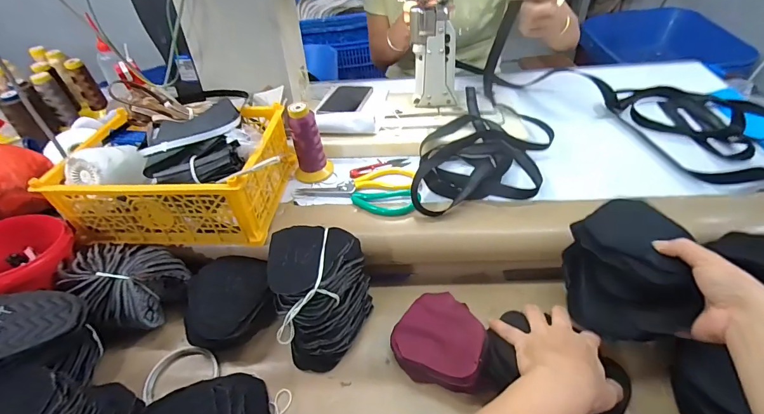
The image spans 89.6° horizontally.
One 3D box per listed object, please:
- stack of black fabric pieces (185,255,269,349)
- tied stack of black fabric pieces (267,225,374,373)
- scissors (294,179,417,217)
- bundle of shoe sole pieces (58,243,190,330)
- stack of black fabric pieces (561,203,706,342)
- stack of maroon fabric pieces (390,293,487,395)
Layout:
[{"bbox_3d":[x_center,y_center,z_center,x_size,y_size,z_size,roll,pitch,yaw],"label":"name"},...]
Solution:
[{"bbox_3d":[-0.199,0.120,0.500,0.112,0.054,0.117,-8,43,-3],"label":"stack of black fabric pieces"},{"bbox_3d":[-0.072,0.098,0.470,0.109,0.110,0.125,-9,43,-3],"label":"tied stack of black fabric pieces"},{"bbox_3d":[-0.036,-0.021,0.588,0.188,0.009,0.066,8,45,15],"label":"scissors"},{"bbox_3d":[-0.333,0.102,0.503,0.116,0.090,0.101,13,46,19],"label":"bundle of shoe sole pieces"},{"bbox_3d":[0.275,0.067,0.430,0.119,0.081,0.132,12,46,18],"label":"stack of black fabric pieces"},{"bbox_3d":[0.070,0.159,0.454,0.112,0.058,0.091,4,52,28],"label":"stack of maroon fabric pieces"}]

